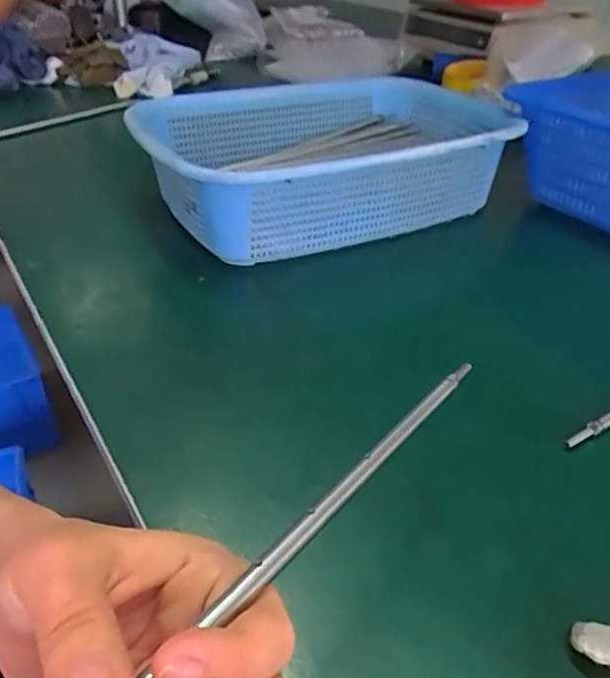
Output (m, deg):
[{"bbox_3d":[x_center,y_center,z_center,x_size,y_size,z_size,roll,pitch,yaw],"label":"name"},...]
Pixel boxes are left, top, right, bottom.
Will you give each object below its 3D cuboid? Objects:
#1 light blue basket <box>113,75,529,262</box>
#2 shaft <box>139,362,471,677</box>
[{"bbox_3d":[0.015,-0.172,0.583,0.340,0.101,0.239,-17,40,-22],"label":"light blue basket"},{"bbox_3d":[0.002,0.062,0.203,0.005,0.008,0.266,19,31,31],"label":"shaft"}]

